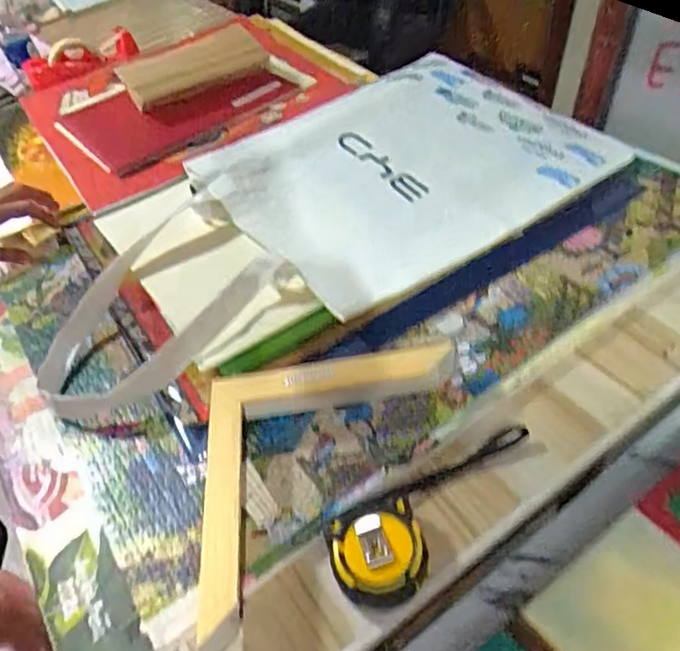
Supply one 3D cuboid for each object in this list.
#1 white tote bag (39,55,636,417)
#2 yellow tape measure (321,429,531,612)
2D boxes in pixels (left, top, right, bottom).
[{"bbox_3d":[-0.019,-0.132,0.675,0.660,0.075,0.333,-29,49,-14],"label":"white tote bag"},{"bbox_3d":[0.065,0.124,0.440,0.078,0.041,0.185,32,61,33],"label":"yellow tape measure"}]

